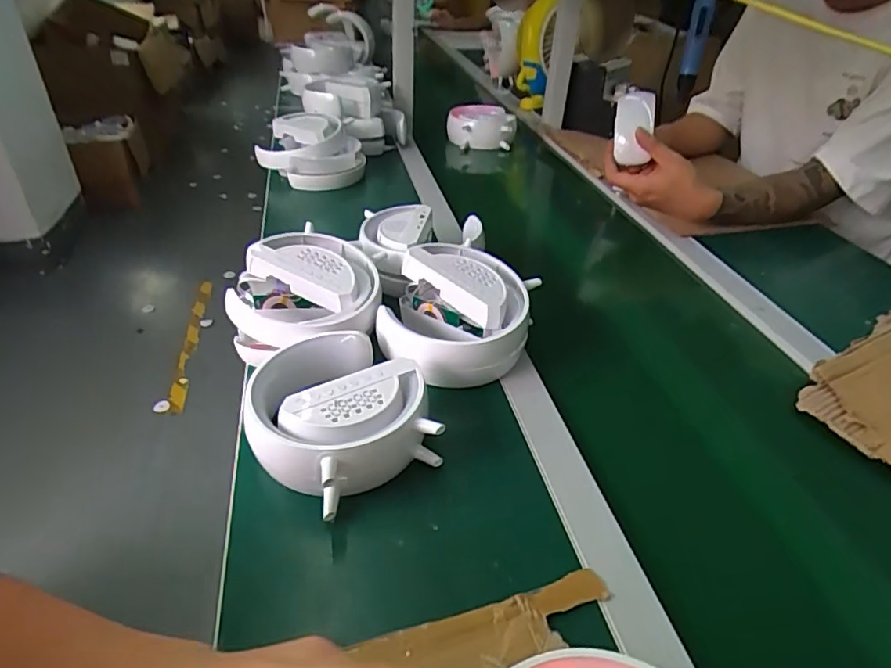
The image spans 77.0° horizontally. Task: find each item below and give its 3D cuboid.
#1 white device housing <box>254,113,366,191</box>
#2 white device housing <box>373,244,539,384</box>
[{"bbox_3d":[-0.241,-0.323,0.992,0.158,0.097,0.149,2,36,-1],"label":"white device housing"},{"bbox_3d":[0.013,-0.019,0.581,0.144,0.080,0.168,11,37,11],"label":"white device housing"}]

